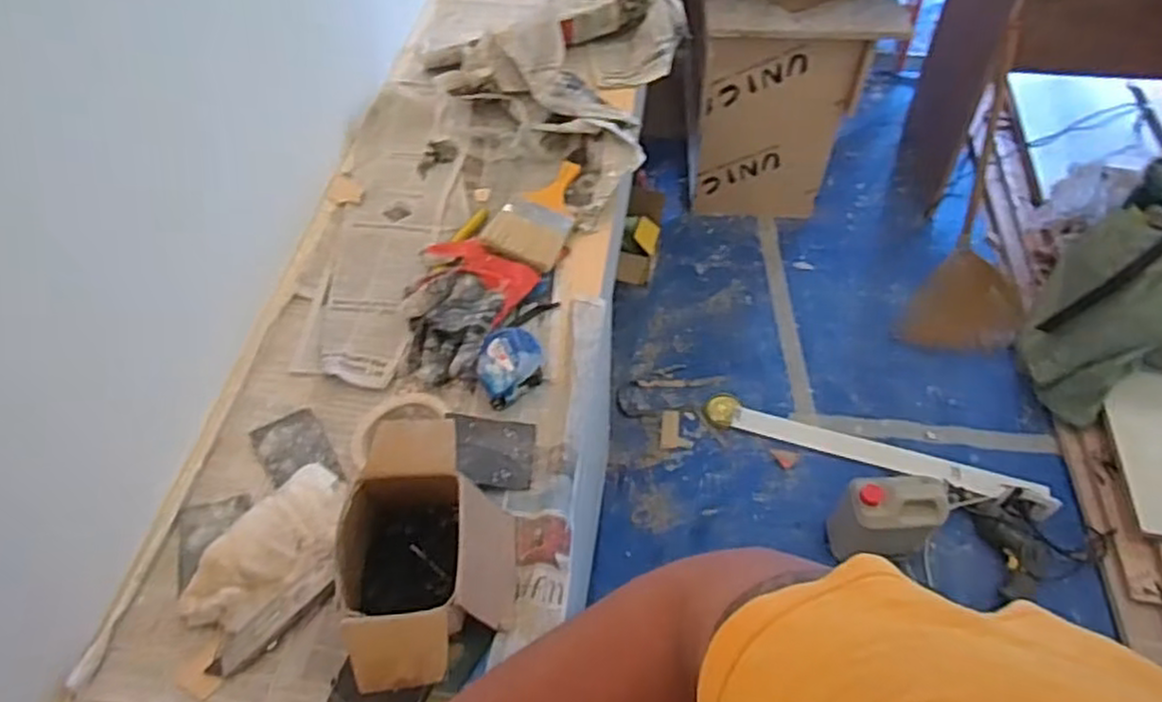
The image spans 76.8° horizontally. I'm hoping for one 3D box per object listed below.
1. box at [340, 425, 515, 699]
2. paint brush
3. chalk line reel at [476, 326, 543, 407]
[{"bbox_3d":[-0.137,0.190,0.662,0.139,0.107,0.220,0,53,1],"label":"box"},{"bbox_3d":[-0.058,-0.187,0.984,0.100,0.021,0.184,15,55,12],"label":"paint brush"},{"bbox_3d":[-0.080,0.017,0.828,0.071,0.038,0.093,-2,53,0],"label":"chalk line reel"}]

